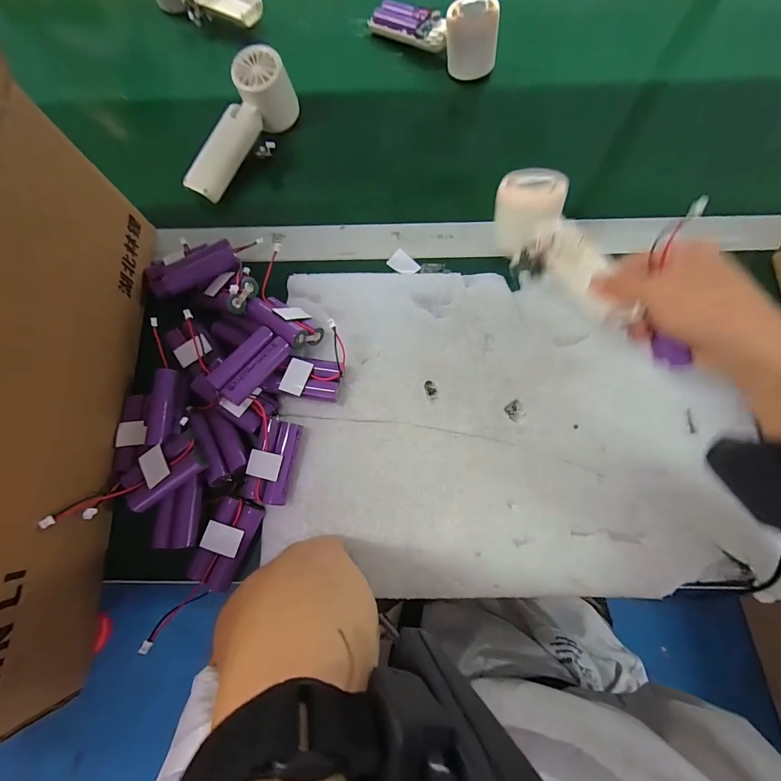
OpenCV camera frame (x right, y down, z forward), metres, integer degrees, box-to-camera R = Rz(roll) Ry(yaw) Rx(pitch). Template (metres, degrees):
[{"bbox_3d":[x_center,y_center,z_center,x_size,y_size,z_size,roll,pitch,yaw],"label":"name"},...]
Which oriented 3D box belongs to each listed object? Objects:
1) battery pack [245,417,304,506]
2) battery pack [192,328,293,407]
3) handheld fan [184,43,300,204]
[{"bbox_3d":[-0.097,0.058,0.306,0.035,0.019,0.066,12,73,6],"label":"battery pack"},{"bbox_3d":[-0.119,-0.020,0.307,0.037,0.021,0.072,35,77,12],"label":"battery pack"},{"bbox_3d":[-0.167,-0.283,0.396,0.041,0.058,0.158,29,76,11],"label":"handheld fan"}]

